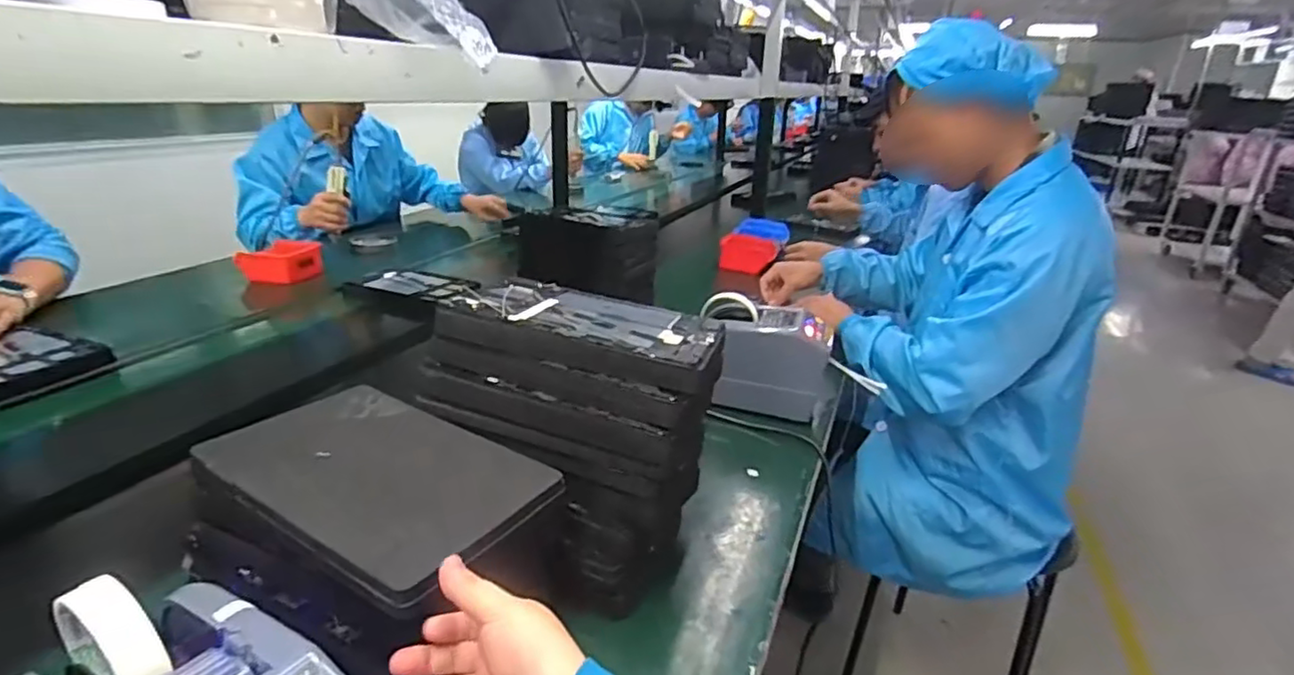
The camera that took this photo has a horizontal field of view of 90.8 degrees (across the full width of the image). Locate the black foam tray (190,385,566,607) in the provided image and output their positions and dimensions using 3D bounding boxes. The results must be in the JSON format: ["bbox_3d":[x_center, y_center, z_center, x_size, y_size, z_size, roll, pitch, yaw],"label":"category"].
[{"bbox_3d":[-0.199,0.098,0.474,0.233,0.020,0.152,14,25,27],"label":"black foam tray"}]

